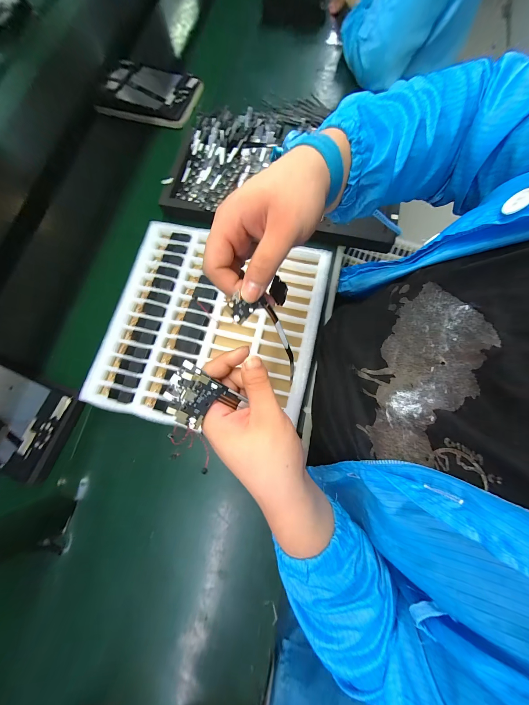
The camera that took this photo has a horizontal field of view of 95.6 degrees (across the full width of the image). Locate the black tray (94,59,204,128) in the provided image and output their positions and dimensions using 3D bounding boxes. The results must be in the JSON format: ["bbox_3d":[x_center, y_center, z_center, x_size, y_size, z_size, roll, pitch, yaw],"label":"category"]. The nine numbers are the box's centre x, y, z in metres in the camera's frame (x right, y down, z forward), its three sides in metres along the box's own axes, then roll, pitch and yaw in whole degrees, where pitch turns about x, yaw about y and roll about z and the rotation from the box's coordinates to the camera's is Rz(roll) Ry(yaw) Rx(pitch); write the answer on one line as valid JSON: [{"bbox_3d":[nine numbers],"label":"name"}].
[{"bbox_3d":[-0.300,-0.664,0.610,0.280,0.028,0.151,19,83,8],"label":"black tray"}]

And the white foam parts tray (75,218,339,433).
[{"bbox_3d":[-0.087,-0.046,0.414,0.337,0.052,0.329,12,79,4],"label":"white foam parts tray"}]

